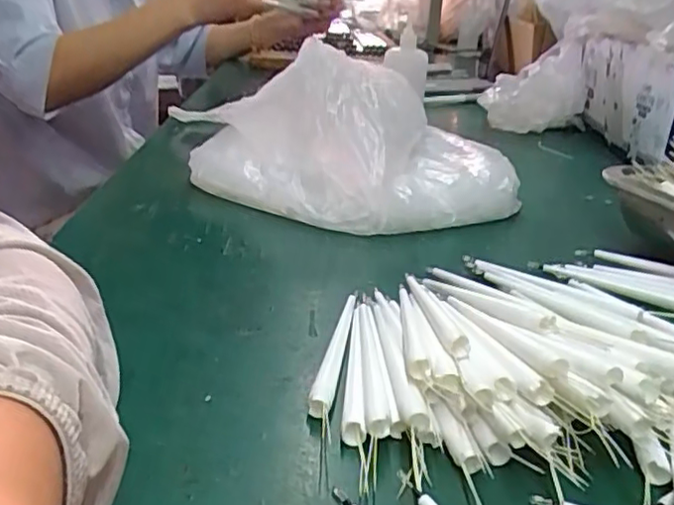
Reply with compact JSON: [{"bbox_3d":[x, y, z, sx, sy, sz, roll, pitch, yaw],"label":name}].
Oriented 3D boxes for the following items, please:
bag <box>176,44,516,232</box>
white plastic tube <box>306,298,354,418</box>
[{"bbox_3d":[0.010,-0.119,0.601,0.287,0.112,0.272,2,26,-3],"label":"bag"},{"bbox_3d":[-0.001,0.051,0.344,0.012,0.011,0.112,6,26,5],"label":"white plastic tube"}]

